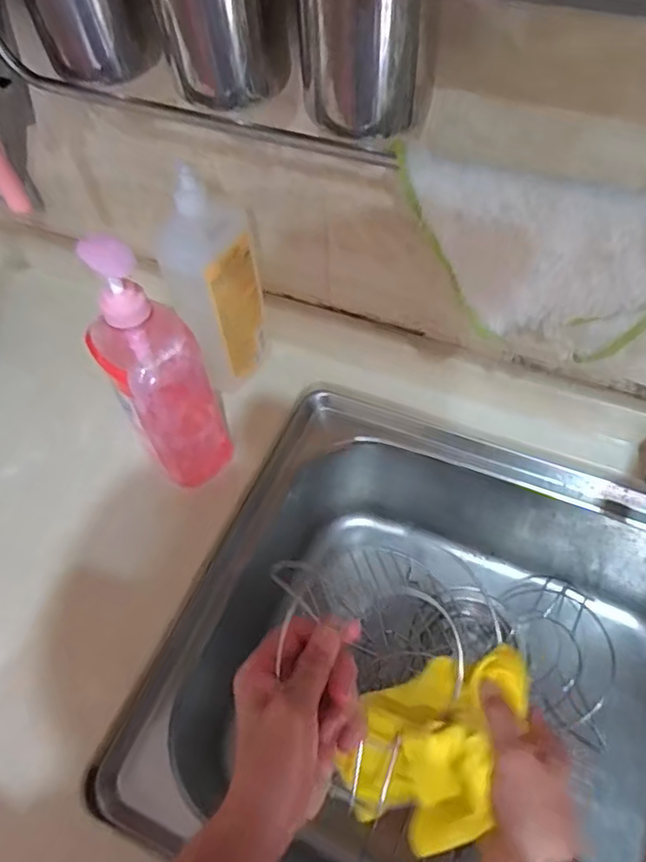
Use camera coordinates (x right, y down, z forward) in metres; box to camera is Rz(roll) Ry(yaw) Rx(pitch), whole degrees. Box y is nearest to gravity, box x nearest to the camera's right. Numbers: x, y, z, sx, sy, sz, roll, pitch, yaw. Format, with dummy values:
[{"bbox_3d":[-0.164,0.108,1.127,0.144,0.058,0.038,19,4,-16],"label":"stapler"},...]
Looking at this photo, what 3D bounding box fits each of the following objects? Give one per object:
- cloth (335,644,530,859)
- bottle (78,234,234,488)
[{"bbox_3d":[0.080,0.211,0.418,0.095,0.062,0.137,24,61,17],"label":"cloth"},{"bbox_3d":[-0.141,-0.046,0.508,0.070,0.255,0.075,-29,60,-15],"label":"bottle"}]

